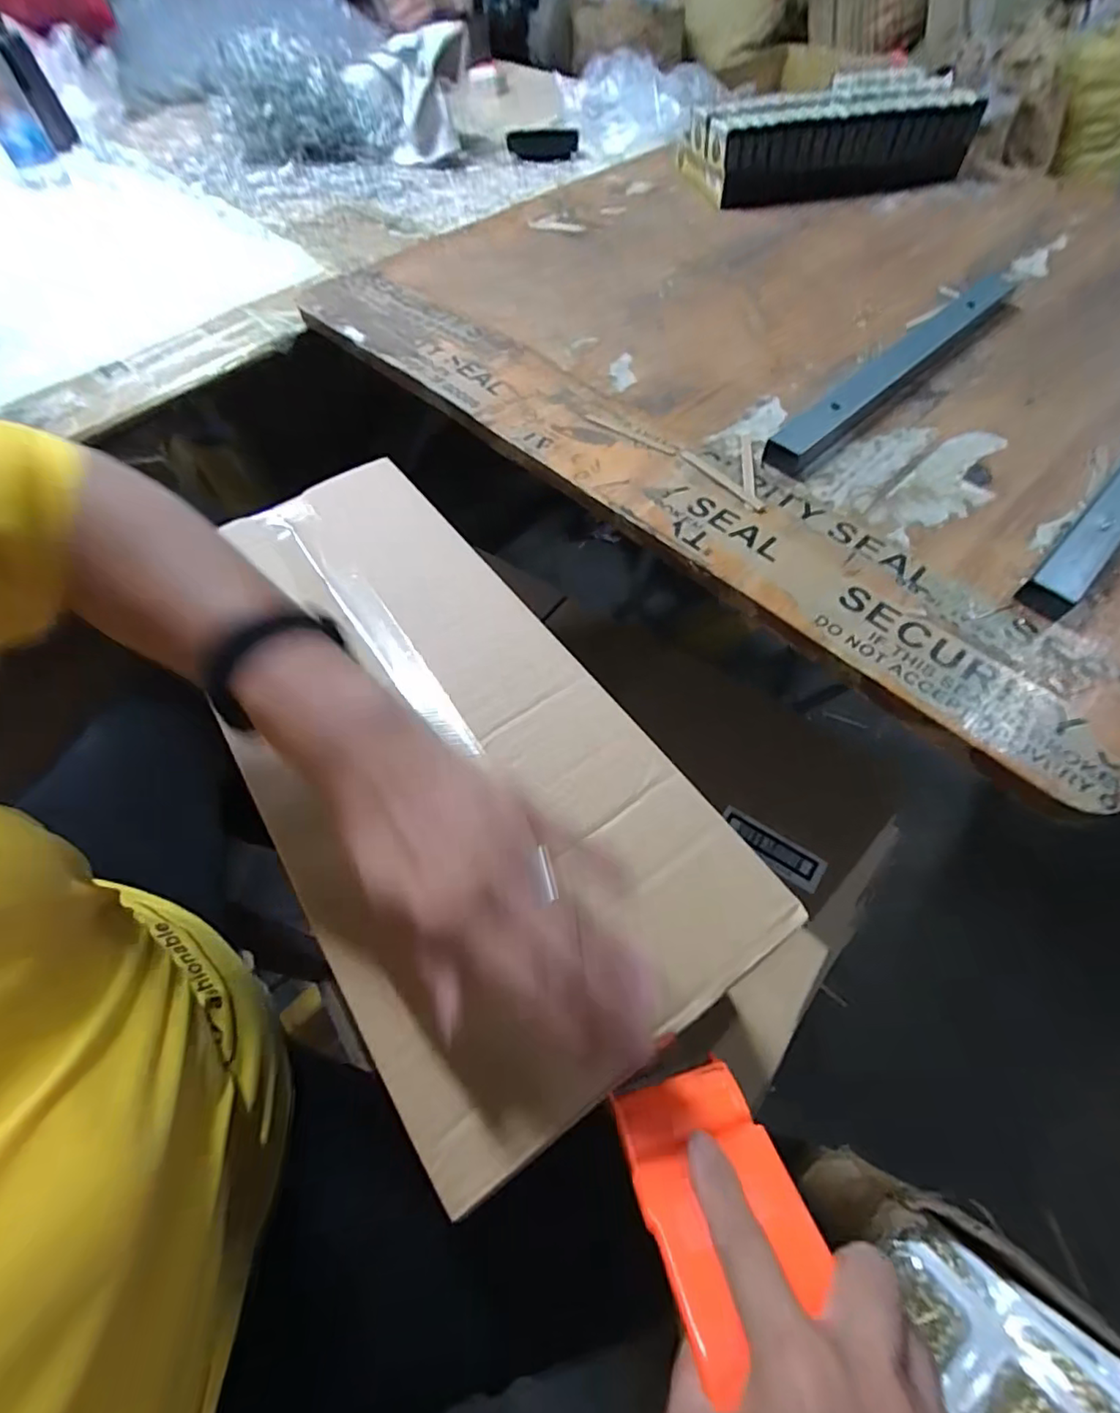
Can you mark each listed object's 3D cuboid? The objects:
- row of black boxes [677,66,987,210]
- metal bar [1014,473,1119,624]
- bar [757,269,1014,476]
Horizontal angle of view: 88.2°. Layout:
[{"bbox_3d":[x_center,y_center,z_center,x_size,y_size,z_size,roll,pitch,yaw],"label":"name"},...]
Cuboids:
[{"bbox_3d":[0.344,-0.733,0.749,0.337,0.086,0.140,-12,58,-6],"label":"row of black boxes"},{"bbox_3d":[0.471,-0.197,0.455,0.423,0.022,0.029,-40,65,-21],"label":"metal bar"},{"bbox_3d":[0.328,-0.327,0.533,0.034,0.028,0.426,39,66,23],"label":"bar"}]

